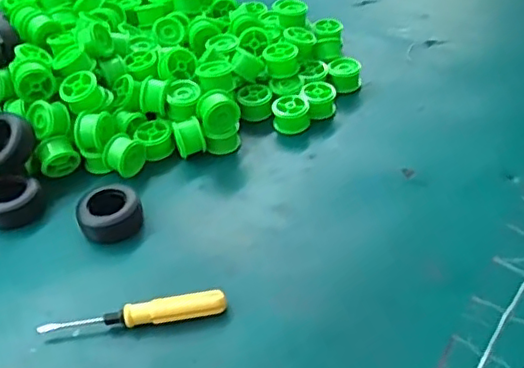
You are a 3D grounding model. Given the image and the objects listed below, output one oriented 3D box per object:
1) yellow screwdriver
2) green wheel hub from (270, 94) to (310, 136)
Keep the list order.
[{"bbox_3d":[-0.086,0.090,0.413,0.123,0.020,0.013,-8,42,-4],"label":"yellow screwdriver"},{"bbox_3d":[0.027,-0.063,0.574,0.033,0.030,0.027,2,42,7],"label":"green wheel hub"}]

